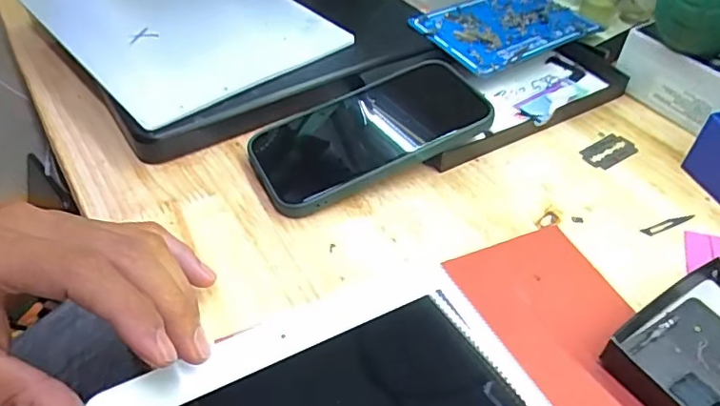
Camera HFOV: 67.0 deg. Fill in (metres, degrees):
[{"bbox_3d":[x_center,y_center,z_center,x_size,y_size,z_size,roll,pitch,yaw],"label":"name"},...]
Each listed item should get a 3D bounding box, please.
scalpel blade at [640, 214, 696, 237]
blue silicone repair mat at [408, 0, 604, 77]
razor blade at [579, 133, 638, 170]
[{"bbox_3d":[0.179,0.012,0.315,0.035,0.004,0.005,-17,48,-14],"label":"scalpel blade"},{"bbox_3d":[0.118,-0.144,0.441,0.140,0.008,0.080,-24,59,-24],"label":"blue silicone repair mat"},{"bbox_3d":[0.164,-0.034,0.360,0.039,0.004,0.022,-26,58,-23],"label":"razor blade"}]

